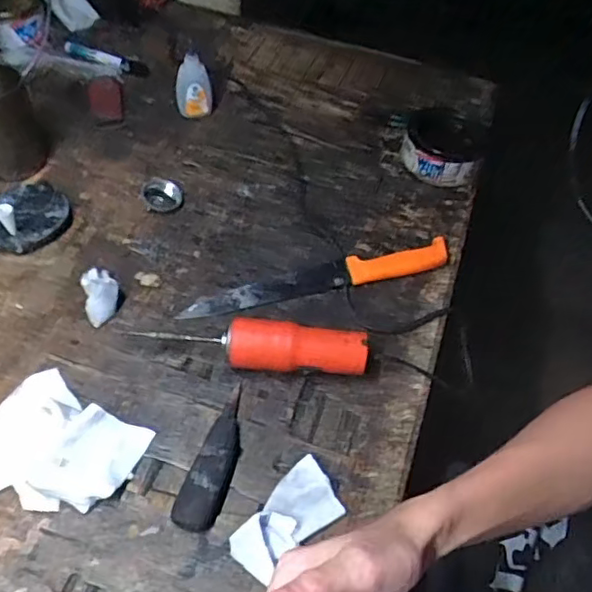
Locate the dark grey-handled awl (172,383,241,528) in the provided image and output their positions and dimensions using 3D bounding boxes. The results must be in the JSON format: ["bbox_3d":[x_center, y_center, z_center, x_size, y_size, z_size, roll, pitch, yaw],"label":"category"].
[{"bbox_3d":[-0.064,0.132,0.503,0.033,0.021,0.125,14,52,7],"label":"dark grey-handled awl"}]

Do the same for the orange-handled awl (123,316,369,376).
[{"bbox_3d":[-0.035,0.047,0.555,0.199,0.044,0.045,5,52,0],"label":"orange-handled awl"}]

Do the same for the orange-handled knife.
[{"bbox_3d":[0.025,-0.020,0.633,0.285,0.017,0.032,-12,54,-14],"label":"orange-handled knife"}]

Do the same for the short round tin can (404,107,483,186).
[{"bbox_3d":[0.189,-0.193,0.764,0.103,0.047,0.113,14,52,7],"label":"short round tin can"}]

